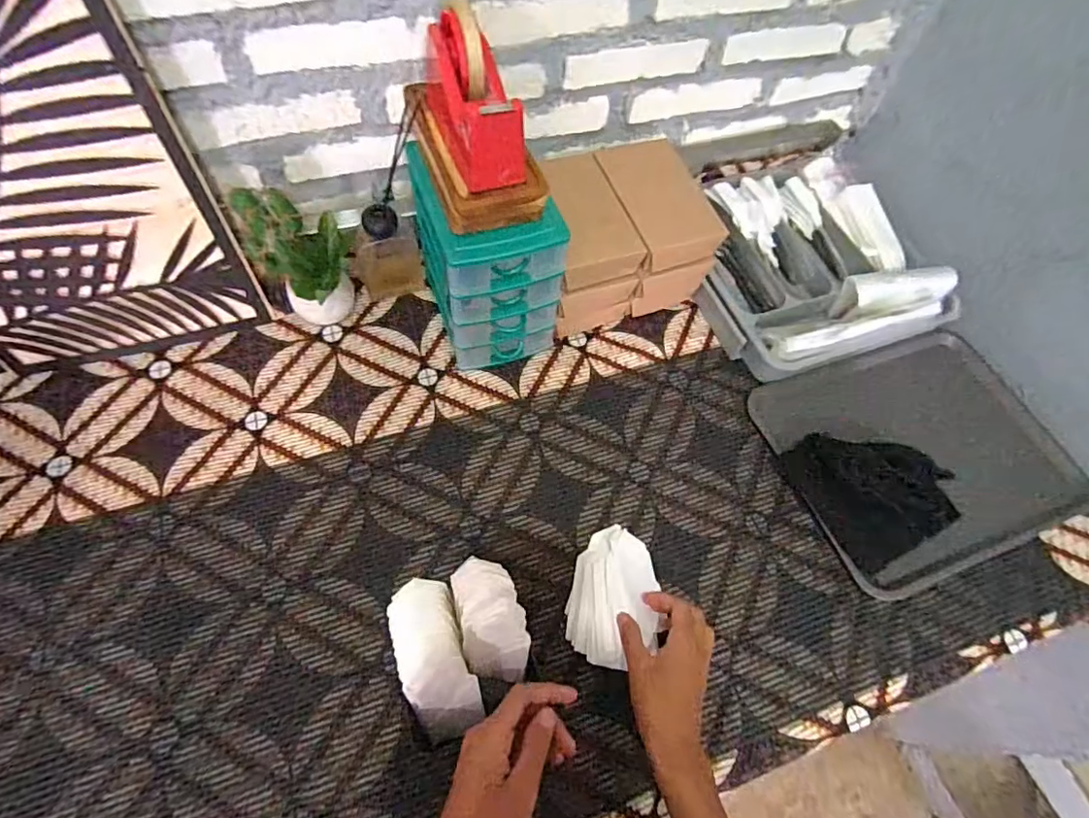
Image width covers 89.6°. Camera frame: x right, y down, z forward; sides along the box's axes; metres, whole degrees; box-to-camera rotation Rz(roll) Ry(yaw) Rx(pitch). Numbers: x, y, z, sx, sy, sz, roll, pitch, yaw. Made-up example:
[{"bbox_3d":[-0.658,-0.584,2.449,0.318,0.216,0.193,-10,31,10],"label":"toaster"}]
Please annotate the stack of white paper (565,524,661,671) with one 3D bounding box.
[{"bbox_3d":[0.076,0.196,0.581,0.094,0.022,0.141,13,61,4],"label":"stack of white paper"}]

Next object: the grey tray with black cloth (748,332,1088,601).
[{"bbox_3d":[0.482,0.044,0.689,0.367,0.048,0.282,-16,63,-12],"label":"grey tray with black cloth"}]

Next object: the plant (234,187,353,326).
[{"bbox_3d":[-0.293,-0.188,0.683,0.088,0.198,0.092,2,62,-4],"label":"plant"}]

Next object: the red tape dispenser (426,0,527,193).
[{"bbox_3d":[-0.070,-0.308,0.532,0.062,0.110,0.149,-17,65,-13],"label":"red tape dispenser"}]

